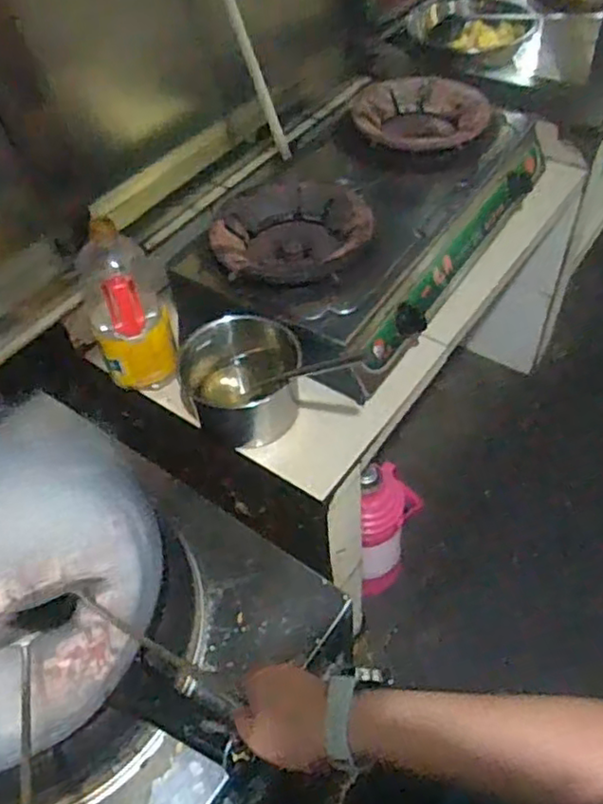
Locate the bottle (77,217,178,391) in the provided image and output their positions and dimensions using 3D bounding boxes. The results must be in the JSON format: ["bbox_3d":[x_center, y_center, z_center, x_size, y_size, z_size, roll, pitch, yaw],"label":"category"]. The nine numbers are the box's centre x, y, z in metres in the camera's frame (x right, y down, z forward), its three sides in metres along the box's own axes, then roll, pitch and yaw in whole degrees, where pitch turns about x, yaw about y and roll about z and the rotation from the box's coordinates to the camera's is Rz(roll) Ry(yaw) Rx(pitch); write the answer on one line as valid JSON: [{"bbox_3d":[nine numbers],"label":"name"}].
[{"bbox_3d":[-0.261,-0.148,0.942,0.108,0.246,0.131,-17,51,-8],"label":"bottle"}]

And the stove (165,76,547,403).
[{"bbox_3d":[0.128,-0.332,1.113,0.365,0.149,0.656,28,58,26],"label":"stove"}]

